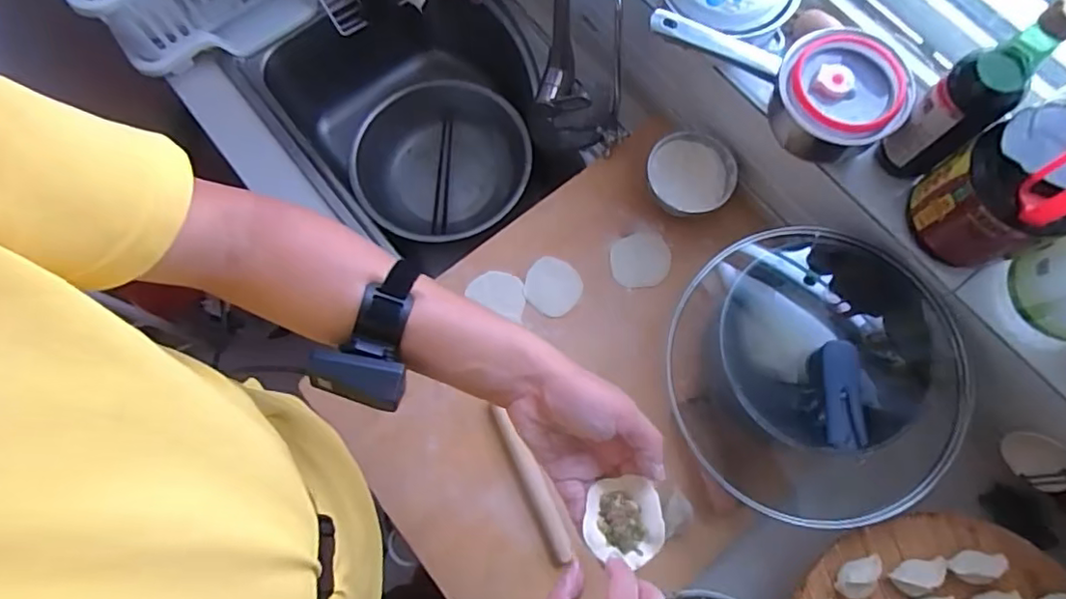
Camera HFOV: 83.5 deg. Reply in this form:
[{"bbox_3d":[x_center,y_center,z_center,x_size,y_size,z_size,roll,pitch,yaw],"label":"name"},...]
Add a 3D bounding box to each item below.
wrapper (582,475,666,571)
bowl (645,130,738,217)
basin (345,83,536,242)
[{"bbox_3d":[0.074,0.175,0.474,0.063,0.021,0.061,10,75,3],"label":"wrapper"},{"bbox_3d":[0.214,-0.171,0.815,0.115,0.046,0.128,11,75,4],"label":"bowl"},{"bbox_3d":[-0.170,-0.254,1.099,0.305,0.095,0.290,0,74,0],"label":"basin"}]

